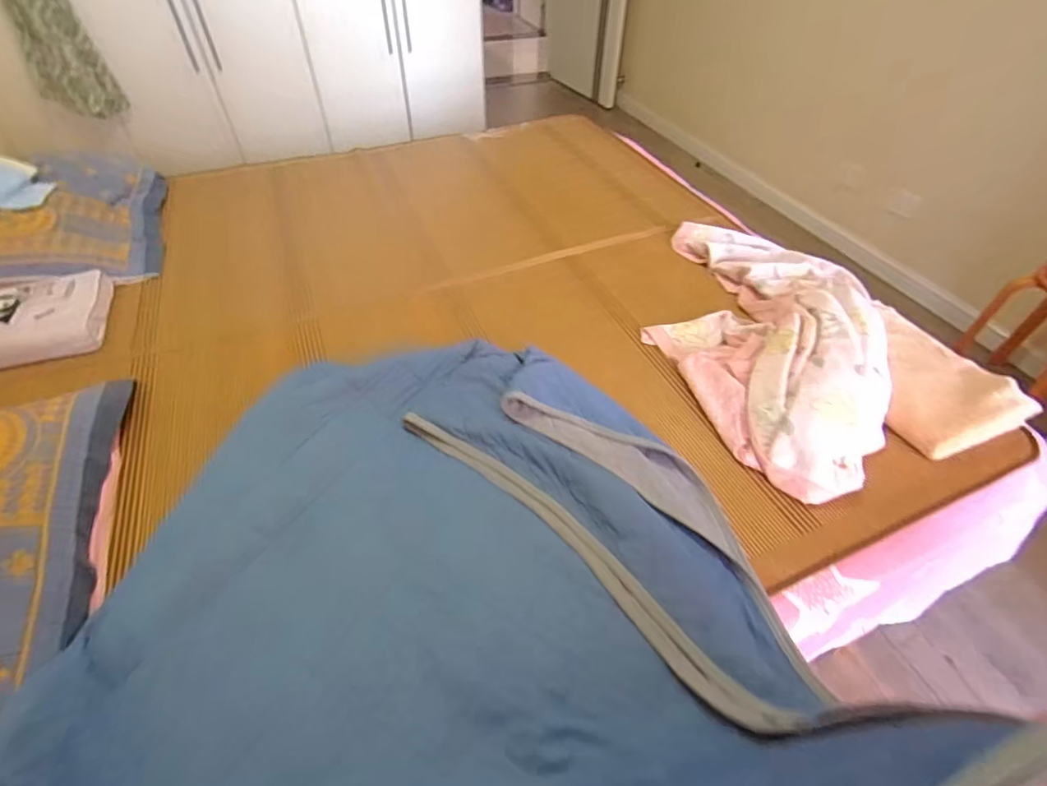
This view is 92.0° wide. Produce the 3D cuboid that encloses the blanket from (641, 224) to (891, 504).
[{"bbox_3d":[0.486,-0.136,1.022,0.401,0.099,0.728,13,48,12],"label":"blanket"}]

